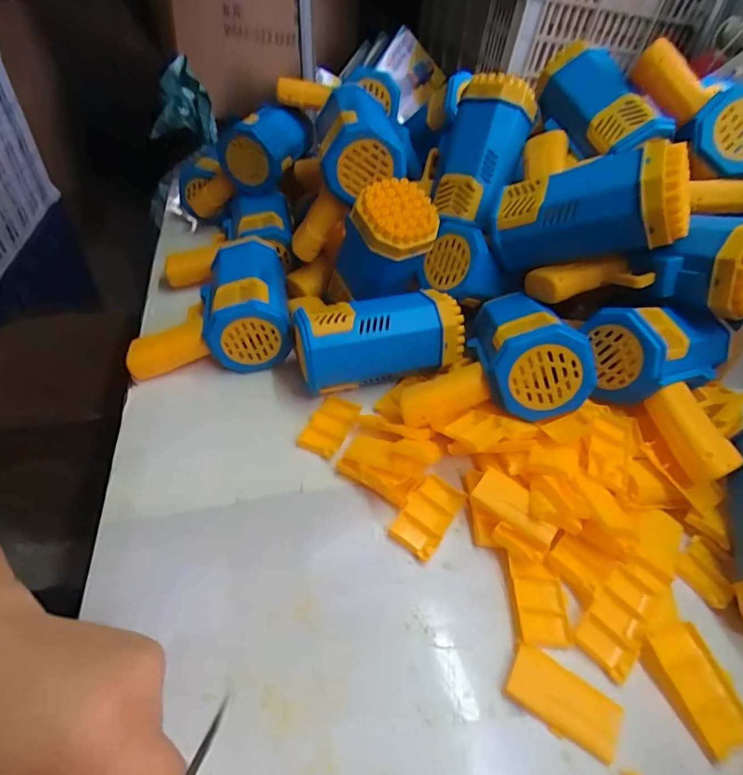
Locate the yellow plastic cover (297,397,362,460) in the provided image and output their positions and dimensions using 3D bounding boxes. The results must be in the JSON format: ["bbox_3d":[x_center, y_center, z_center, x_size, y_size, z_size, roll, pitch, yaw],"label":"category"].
[{"bbox_3d":[-0.037,0.034,0.404,0.038,0.008,0.063,22,47,17],"label":"yellow plastic cover"}]

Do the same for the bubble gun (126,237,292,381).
[{"bbox_3d":[-0.164,-0.088,0.465,0.150,0.077,0.138,-5,45,-10],"label":"bubble gun"}]

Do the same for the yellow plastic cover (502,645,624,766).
[{"bbox_3d":[0.114,0.185,0.268,0.064,0.004,0.035,27,48,21],"label":"yellow plastic cover"}]

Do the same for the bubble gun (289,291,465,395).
[{"bbox_3d":[0.006,-0.040,0.430,0.154,0.081,0.064,-7,45,-12],"label":"bubble gun"}]

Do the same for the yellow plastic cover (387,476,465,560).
[{"bbox_3d":[0.044,0.098,0.348,0.035,0.010,0.065,27,48,21],"label":"yellow plastic cover"}]

